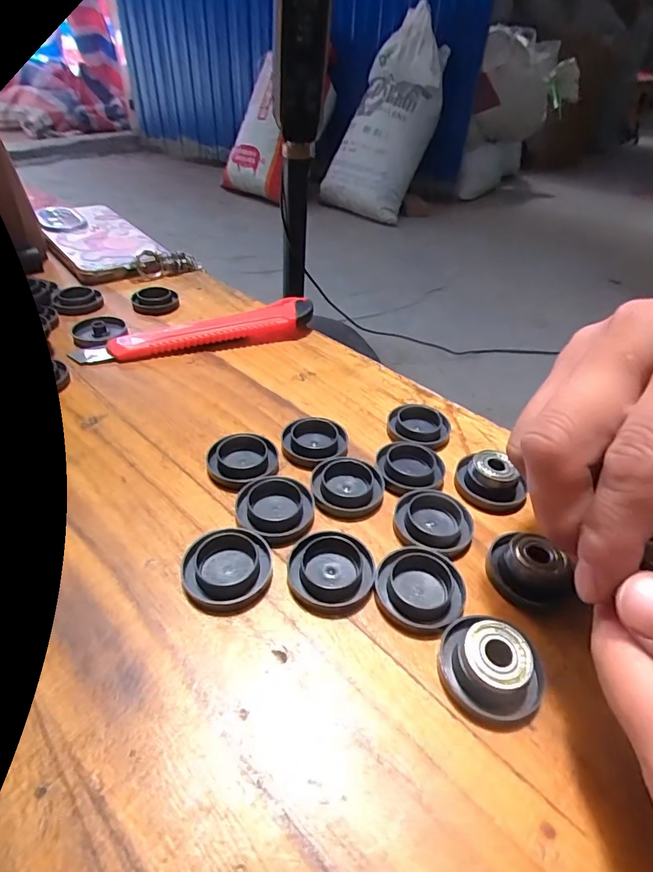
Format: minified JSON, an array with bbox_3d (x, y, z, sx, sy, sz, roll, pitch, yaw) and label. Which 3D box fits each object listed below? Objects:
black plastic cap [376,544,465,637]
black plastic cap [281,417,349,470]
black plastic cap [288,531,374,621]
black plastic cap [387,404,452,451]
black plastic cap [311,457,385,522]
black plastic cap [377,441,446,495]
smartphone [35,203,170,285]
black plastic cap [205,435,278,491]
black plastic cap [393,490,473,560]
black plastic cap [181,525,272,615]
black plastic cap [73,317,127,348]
[{"bbox_3d":[0.035,0.057,0.177,0.032,0.007,0.033,2,40,-2],"label":"black plastic cap"},{"bbox_3d":[-0.006,0.003,0.237,0.033,0.007,0.033,2,40,-2],"label":"black plastic cap"},{"bbox_3d":[0.002,0.052,0.180,0.032,0.007,0.032,2,40,-2],"label":"black plastic cap"},{"bbox_3d":[0.050,-0.005,0.253,0.033,0.008,0.033,2,40,-2],"label":"black plastic cap"},{"bbox_3d":[0.010,0.022,0.212,0.031,0.007,0.031,2,40,-2],"label":"black plastic cap"},{"bbox_3d":[0.040,0.014,0.227,0.032,0.006,0.034,2,40,-2],"label":"black plastic cap"},{"bbox_3d":[-0.210,-0.182,0.431,0.081,0.014,0.172,-23,47,-28],"label":"smartphone"},{"bbox_3d":[-0.039,0.012,0.223,0.033,0.008,0.031,2,40,-2],"label":"black plastic cap"},{"bbox_3d":[0.045,0.036,0.199,0.032,0.007,0.030,2,40,-2],"label":"black plastic cap"},{"bbox_3d":[-0.037,0.050,0.179,0.032,0.007,0.032,2,40,-2],"label":"black plastic cap"},{"bbox_3d":[-0.151,-0.071,0.314,0.032,0.006,0.038,-10,42,-17],"label":"black plastic cap"}]

